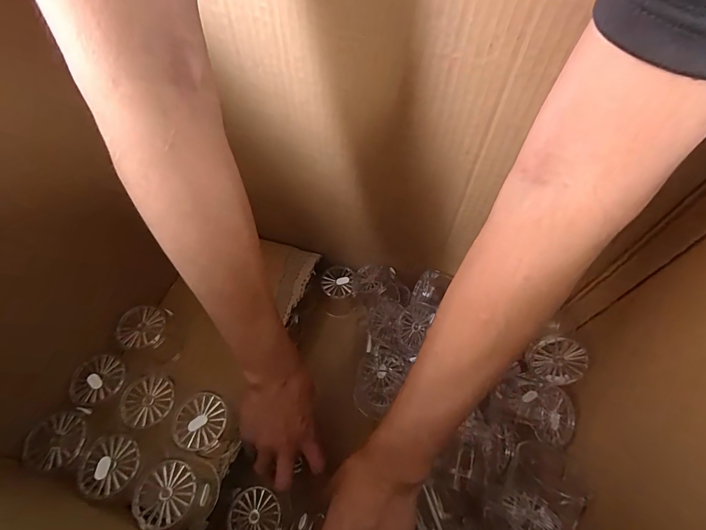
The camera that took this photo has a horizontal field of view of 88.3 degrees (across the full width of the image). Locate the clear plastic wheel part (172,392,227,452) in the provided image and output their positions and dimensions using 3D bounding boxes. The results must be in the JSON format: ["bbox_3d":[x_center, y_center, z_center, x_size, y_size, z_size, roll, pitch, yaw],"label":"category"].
[{"bbox_3d":[-0.146,0.147,0.344,0.049,0.004,0.050,-4,57,-3],"label":"clear plastic wheel part"}]

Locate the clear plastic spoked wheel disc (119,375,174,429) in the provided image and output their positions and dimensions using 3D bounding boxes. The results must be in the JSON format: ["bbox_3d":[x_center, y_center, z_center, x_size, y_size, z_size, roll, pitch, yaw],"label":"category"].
[{"bbox_3d":[-0.200,0.132,0.355,0.049,0.007,0.046,-11,58,-8],"label":"clear plastic spoked wheel disc"}]

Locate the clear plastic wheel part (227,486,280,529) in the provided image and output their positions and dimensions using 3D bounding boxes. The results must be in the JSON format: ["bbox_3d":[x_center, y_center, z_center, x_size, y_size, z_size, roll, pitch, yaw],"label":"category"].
[{"bbox_3d":[-0.098,0.250,0.362,0.049,0.006,0.050,0,57,0],"label":"clear plastic wheel part"}]

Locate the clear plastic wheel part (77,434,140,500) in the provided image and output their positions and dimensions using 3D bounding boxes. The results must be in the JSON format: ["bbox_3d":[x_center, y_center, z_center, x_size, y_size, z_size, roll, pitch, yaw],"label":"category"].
[{"bbox_3d":[-0.218,0.177,0.324,0.048,0.005,0.049,0,57,0],"label":"clear plastic wheel part"}]

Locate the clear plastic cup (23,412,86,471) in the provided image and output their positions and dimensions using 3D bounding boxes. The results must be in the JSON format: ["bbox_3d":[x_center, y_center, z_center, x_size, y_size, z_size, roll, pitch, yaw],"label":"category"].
[{"bbox_3d":[-0.269,0.160,0.333,0.046,0.014,0.046,0,57,0],"label":"clear plastic cup"}]

